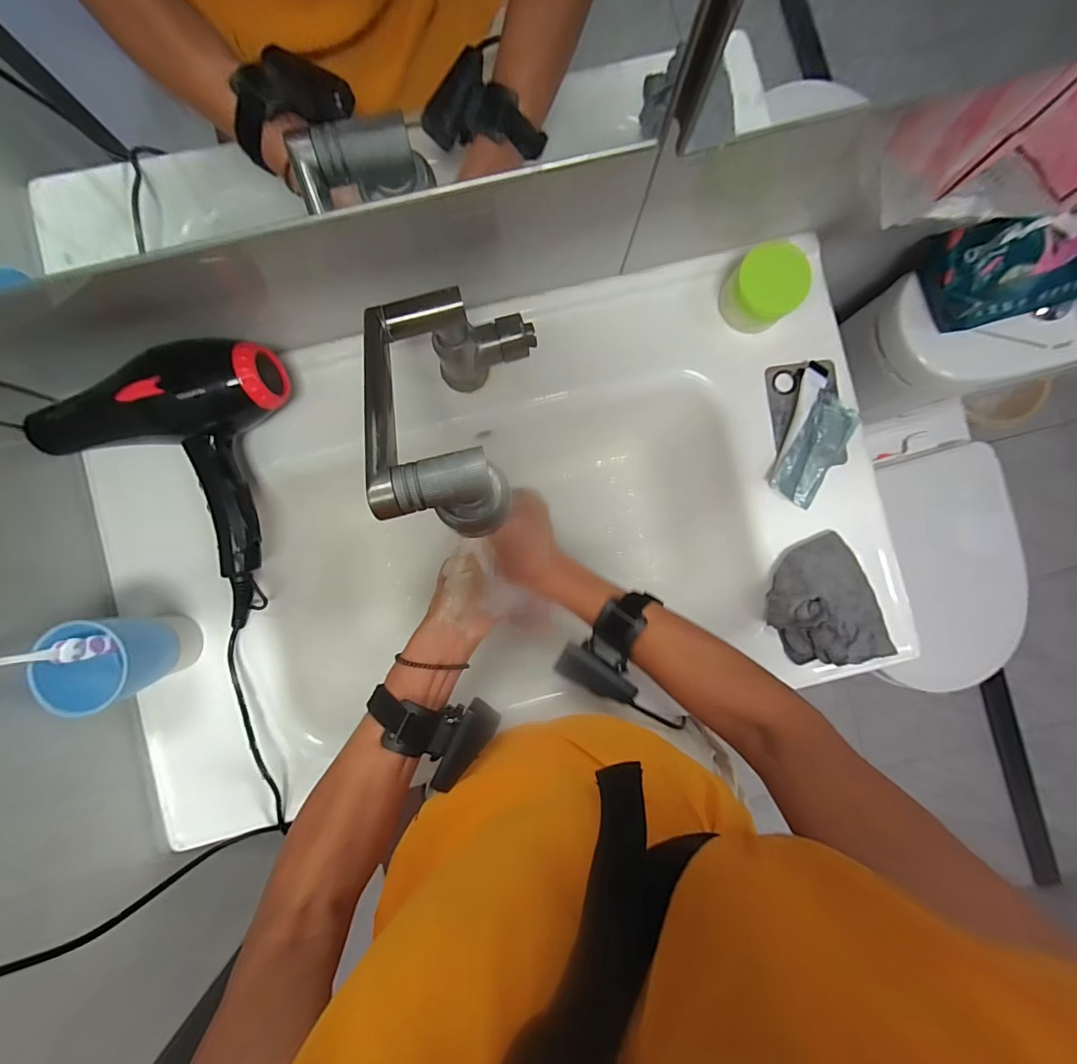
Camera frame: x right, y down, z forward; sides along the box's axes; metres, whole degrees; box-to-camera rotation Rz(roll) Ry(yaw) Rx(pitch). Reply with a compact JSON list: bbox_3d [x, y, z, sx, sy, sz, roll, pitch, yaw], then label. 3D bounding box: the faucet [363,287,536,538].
[{"bbox_3d":[-0.062,-0.105,0.343,0.112,0.110,0.284,-1,45,-2],"label":"faucet"}]

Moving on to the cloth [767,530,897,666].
[{"bbox_3d":[0.293,0.077,0.460,0.108,0.040,0.134,-23,88,-3],"label":"cloth"}]

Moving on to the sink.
[{"bbox_3d":[-0.033,0.002,0.535,0.793,0.164,0.488,-10,88,-2],"label":"sink"}]

